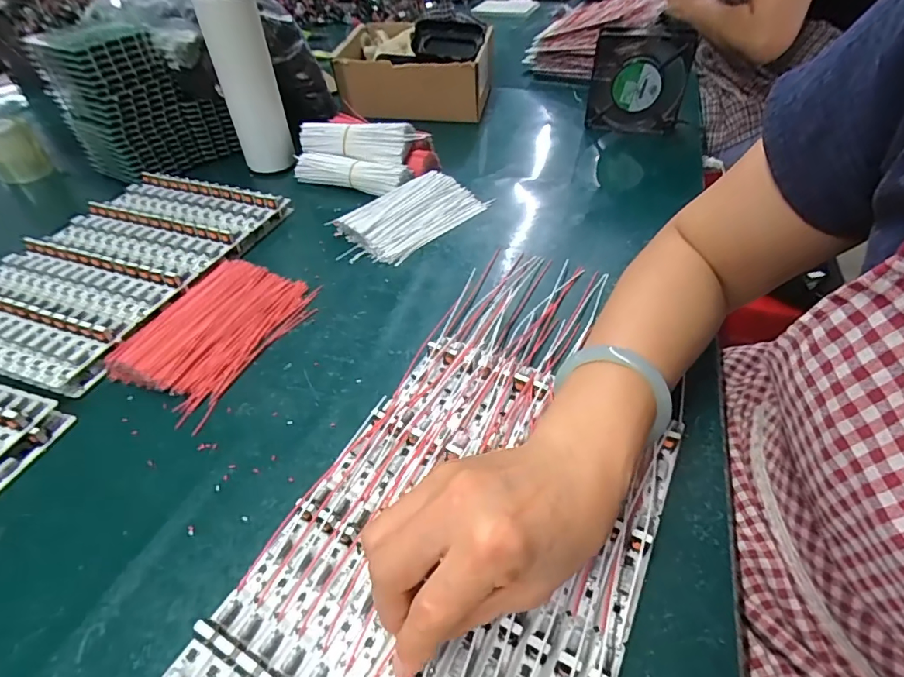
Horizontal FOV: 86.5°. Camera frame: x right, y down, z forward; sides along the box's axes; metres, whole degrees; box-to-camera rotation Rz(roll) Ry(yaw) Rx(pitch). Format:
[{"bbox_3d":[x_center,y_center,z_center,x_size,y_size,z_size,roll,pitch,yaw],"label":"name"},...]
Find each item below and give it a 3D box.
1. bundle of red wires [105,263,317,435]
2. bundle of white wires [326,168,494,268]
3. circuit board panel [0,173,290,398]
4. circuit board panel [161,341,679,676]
[{"bbox_3d":[-0.200,-0.012,0.409,0.112,0.024,0.155,18,49,20],"label":"bundle of red wires"},{"bbox_3d":[-0.044,-0.140,0.531,0.090,0.028,0.155,34,55,31],"label":"bundle of white wires"},{"bbox_3d":[-0.322,-0.073,0.465,0.188,0.033,0.282,14,47,16],"label":"circuit board panel"},{"bbox_3d":[-0.001,0.121,0.269,0.191,0.014,0.287,21,50,22],"label":"circuit board panel"}]

